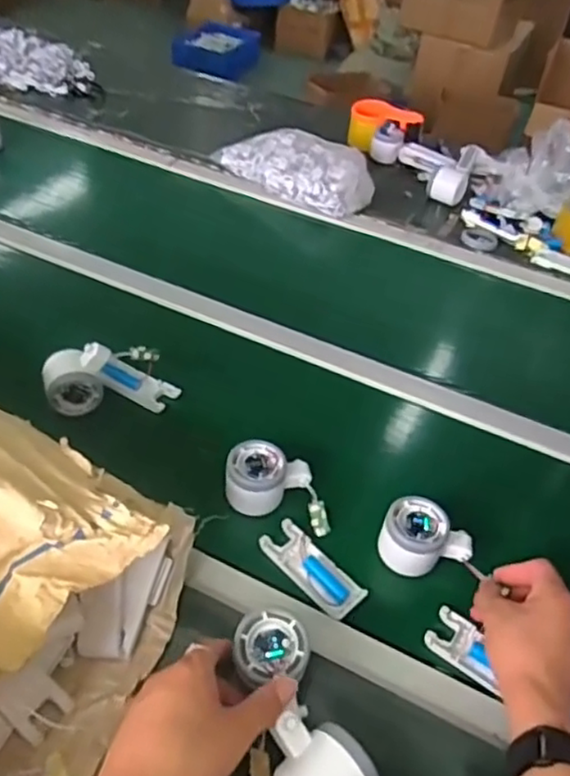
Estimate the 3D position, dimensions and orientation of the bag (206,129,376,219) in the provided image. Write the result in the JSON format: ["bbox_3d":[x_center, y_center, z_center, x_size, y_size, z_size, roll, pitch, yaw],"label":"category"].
[{"bbox_3d":[0.027,-0.393,1.155,0.298,0.076,0.161,37,50,28],"label":"bag"}]

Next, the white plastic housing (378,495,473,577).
[{"bbox_3d":[0.130,0.142,0.605,0.079,0.049,0.051,23,45,17],"label":"white plastic housing"}]

